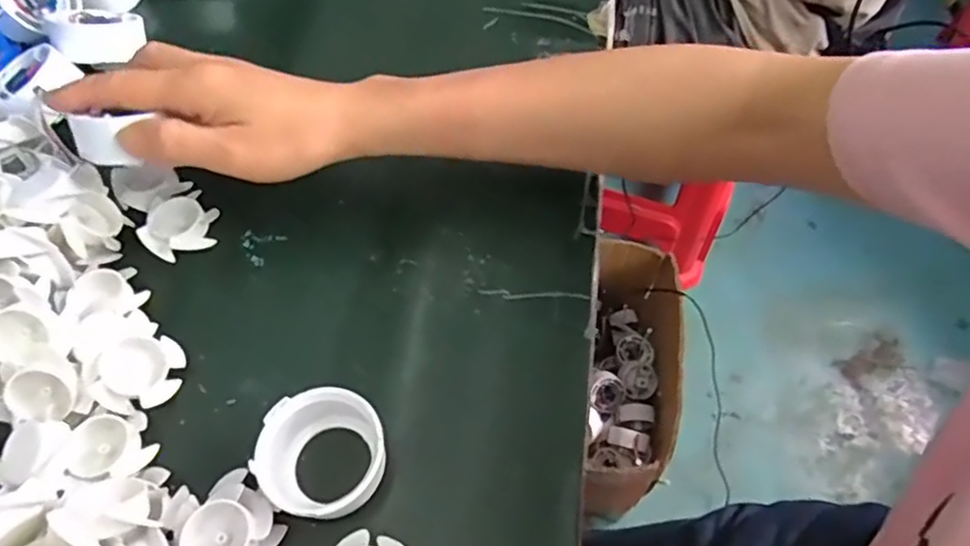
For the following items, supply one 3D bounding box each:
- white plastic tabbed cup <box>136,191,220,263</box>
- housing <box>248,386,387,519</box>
[{"bbox_3d":[-0.170,-0.025,0.356,0.040,0.010,0.033,-22,61,-16],"label":"white plastic tabbed cup"},{"bbox_3d":[-0.071,0.081,0.285,0.052,0.028,0.052,1,57,-2],"label":"housing"}]

